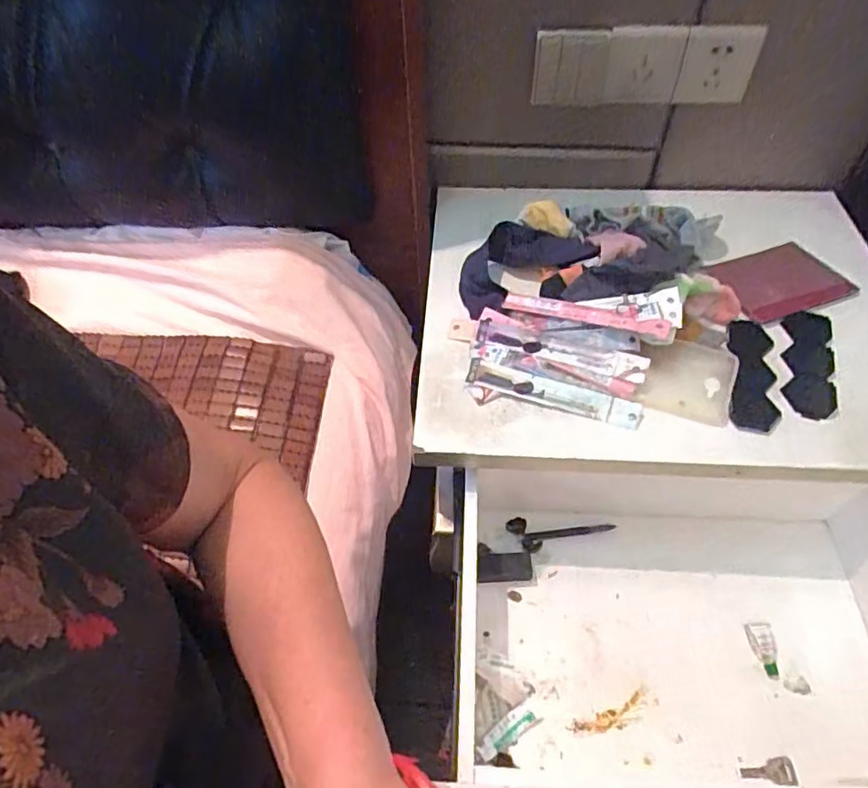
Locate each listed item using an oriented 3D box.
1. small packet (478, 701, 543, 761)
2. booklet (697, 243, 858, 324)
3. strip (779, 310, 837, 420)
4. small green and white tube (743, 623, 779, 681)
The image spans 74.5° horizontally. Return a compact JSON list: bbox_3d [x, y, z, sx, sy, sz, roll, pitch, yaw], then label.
[{"bbox_3d":[0.075,0.336,0.569,0.073,0.008,0.022,-28,56,-20],"label":"small packet"},{"bbox_3d":[0.408,-0.138,0.686,0.170,0.016,0.110,-13,52,-17],"label":"booklet"},{"bbox_3d":[0.402,-0.034,0.614,0.048,0.009,0.150,16,53,14],"label":"strip"},{"bbox_3d":[0.352,0.271,0.602,0.027,0.012,0.053,-5,64,-3],"label":"small green and white tube"}]

